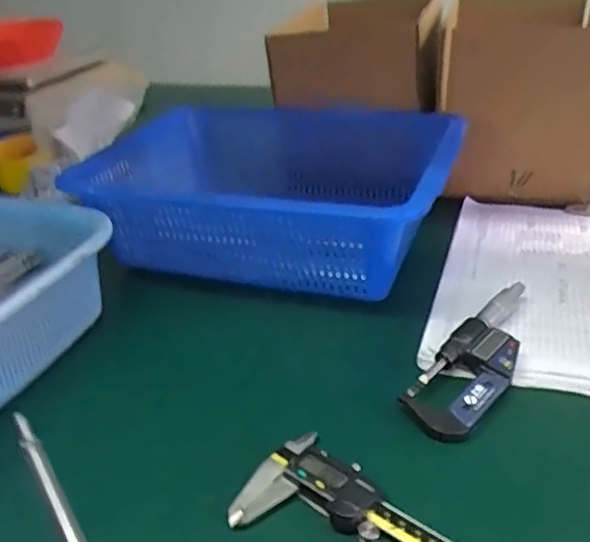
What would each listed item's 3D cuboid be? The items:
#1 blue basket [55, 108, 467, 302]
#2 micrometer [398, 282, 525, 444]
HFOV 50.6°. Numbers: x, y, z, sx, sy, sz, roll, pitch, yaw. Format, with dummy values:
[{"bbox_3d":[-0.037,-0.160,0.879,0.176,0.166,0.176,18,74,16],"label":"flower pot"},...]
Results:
[{"bbox_3d":[-0.020,-0.080,0.653,0.354,0.115,0.277,6,32,18],"label":"blue basket"},{"bbox_3d":[0.143,0.060,0.469,0.054,0.017,0.174,18,38,34],"label":"micrometer"}]

